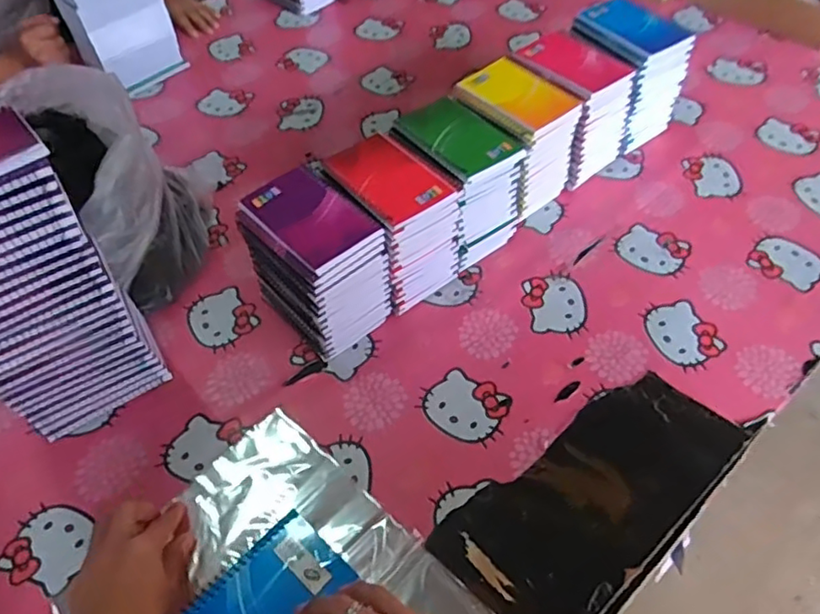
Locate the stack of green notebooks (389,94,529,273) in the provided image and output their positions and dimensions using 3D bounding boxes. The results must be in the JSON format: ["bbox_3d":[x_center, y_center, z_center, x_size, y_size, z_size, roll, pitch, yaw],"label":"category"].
[{"bbox_3d":[0.051,-0.145,0.742,0.111,0.146,0.133,-37,58,-24],"label":"stack of green notebooks"}]

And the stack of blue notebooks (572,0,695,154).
[{"bbox_3d":[0.290,-0.314,0.859,0.110,0.151,0.141,-26,54,-17],"label":"stack of blue notebooks"}]

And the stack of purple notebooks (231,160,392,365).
[{"bbox_3d":[-0.097,-0.042,0.661,0.092,0.154,0.127,-37,59,-24],"label":"stack of purple notebooks"}]

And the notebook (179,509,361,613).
[{"bbox_3d":[-0.114,0.227,0.481,0.082,0.006,0.130,33,59,26],"label":"notebook"}]

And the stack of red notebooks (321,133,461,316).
[{"bbox_3d":[-0.020,-0.093,0.703,0.099,0.145,0.128,-33,56,-22],"label":"stack of red notebooks"}]

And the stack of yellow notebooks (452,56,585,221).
[{"bbox_3d":[0.123,-0.205,0.785,0.107,0.149,0.126,-38,58,-25],"label":"stack of yellow notebooks"}]

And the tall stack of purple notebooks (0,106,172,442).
[{"bbox_3d":[-0.342,-0.011,0.571,0.139,0.291,0.094,-29,55,-19],"label":"tall stack of purple notebooks"}]

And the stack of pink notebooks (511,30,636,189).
[{"bbox_3d":[0.206,-0.260,0.824,0.104,0.144,0.135,-31,55,-20],"label":"stack of pink notebooks"}]

